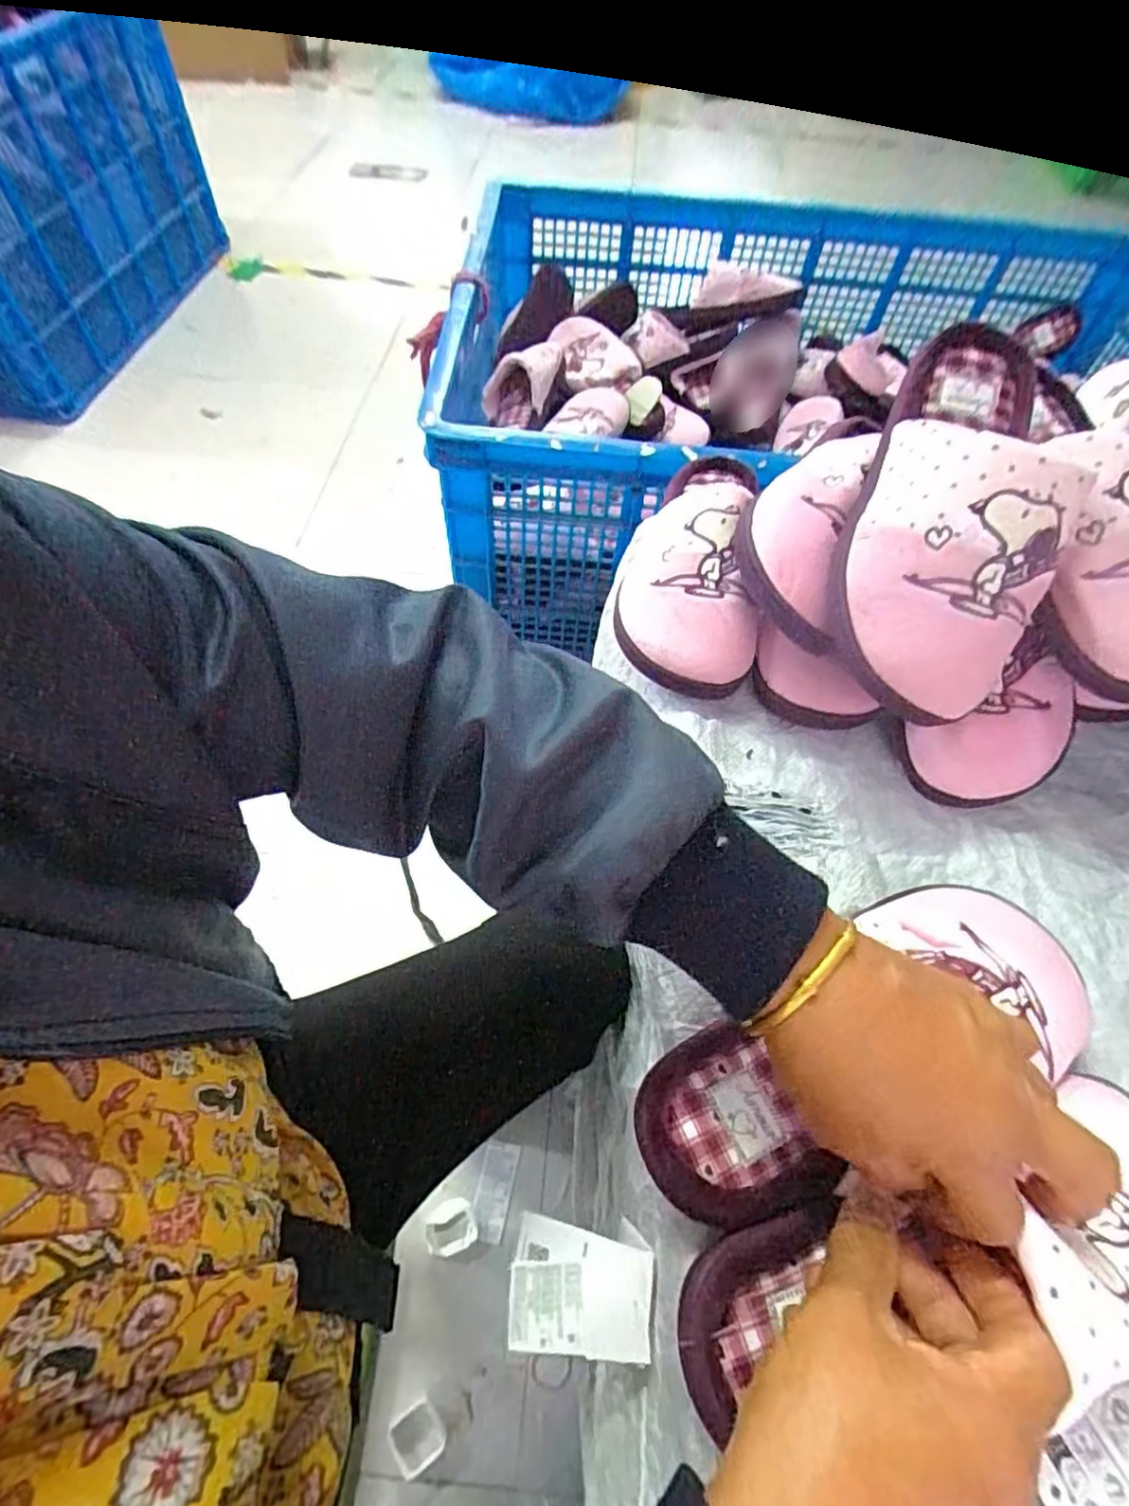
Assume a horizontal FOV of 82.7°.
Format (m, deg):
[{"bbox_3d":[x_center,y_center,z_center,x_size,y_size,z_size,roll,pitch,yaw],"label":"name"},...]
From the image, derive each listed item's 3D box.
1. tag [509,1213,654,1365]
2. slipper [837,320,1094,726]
[{"bbox_3d":[0.007,0.290,0.348,0.093,0.005,0.057,-25,42,33],"label":"tag"},{"bbox_3d":[0.228,-0.143,0.366,0.111,0.077,0.240,16,78,7],"label":"slipper"}]

